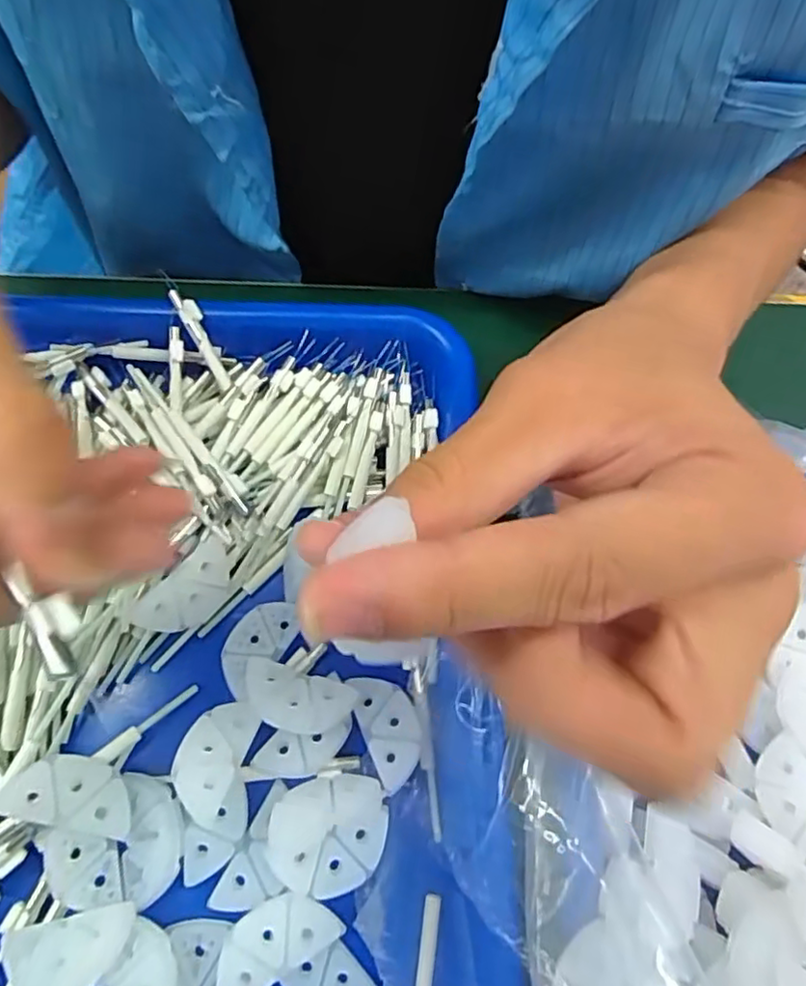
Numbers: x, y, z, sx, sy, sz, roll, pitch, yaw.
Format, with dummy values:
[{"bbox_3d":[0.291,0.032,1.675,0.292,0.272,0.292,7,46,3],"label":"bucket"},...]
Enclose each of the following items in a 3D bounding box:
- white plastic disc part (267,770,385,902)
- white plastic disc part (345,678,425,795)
[{"bbox_3d":[-0.024,0.109,0.202,0.038,0.007,0.032,-5,70,-5],"label":"white plastic disc part"},{"bbox_3d":[-0.004,0.080,0.218,0.020,0.008,0.037,-21,72,-11],"label":"white plastic disc part"}]

